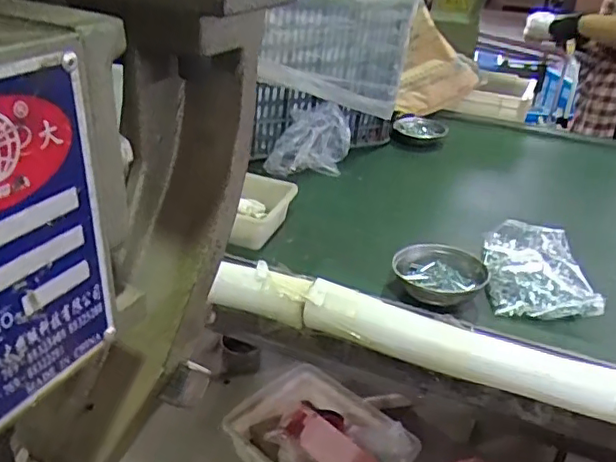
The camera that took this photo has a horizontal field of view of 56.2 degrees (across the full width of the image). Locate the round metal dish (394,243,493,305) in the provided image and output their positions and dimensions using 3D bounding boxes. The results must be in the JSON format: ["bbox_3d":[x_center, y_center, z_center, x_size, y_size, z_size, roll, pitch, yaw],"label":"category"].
[{"bbox_3d":[0.219,0.071,0.963,0.157,0.048,0.148,8,30,8],"label":"round metal dish"}]

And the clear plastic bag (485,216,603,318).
[{"bbox_3d":[0.402,0.063,1.025,0.173,0.045,0.271,7,29,5],"label":"clear plastic bag"}]

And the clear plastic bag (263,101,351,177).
[{"bbox_3d":[0.005,-0.209,1.333,0.181,0.133,0.133,6,29,4],"label":"clear plastic bag"}]

